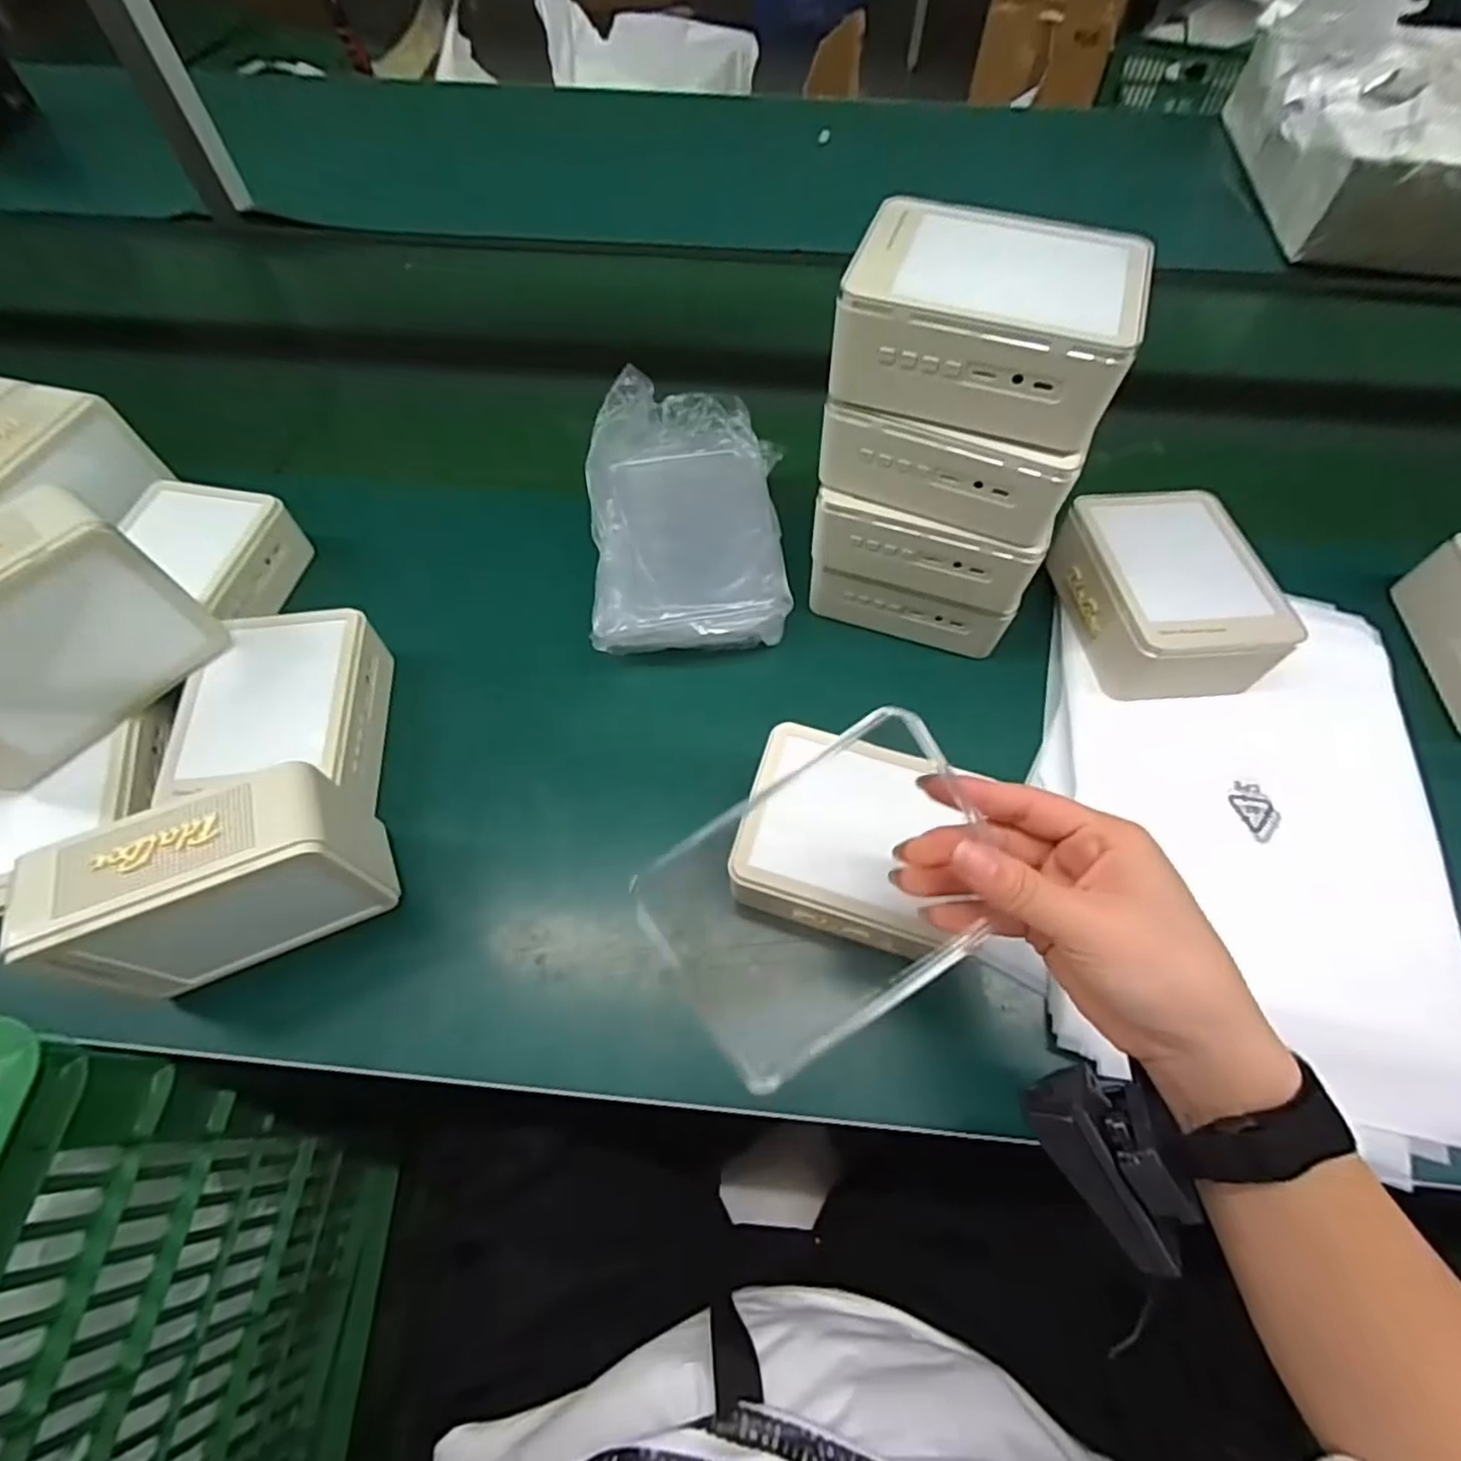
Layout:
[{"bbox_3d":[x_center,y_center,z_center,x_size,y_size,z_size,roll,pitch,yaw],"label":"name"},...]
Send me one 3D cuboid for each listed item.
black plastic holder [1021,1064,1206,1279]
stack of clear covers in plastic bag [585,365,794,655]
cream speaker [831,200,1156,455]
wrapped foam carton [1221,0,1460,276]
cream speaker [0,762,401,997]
[{"bbox_3d":[0.154,0.166,0.264,0.038,0.035,0.072,-29,63,-16],"label":"black plastic holder"},{"bbox_3d":[-0.031,-0.163,0.491,0.139,0.083,0.212,0,66,-5],"label":"stack of clear covers in plastic bag"},{"bbox_3d":[0.132,-0.214,0.359,0.137,0.061,0.099,16,61,9],"label":"cream speaker"},{"bbox_3d":[0.786,-0.696,0.790,0.324,0.123,0.385,12,60,7],"label":"wrapped foam carton"},{"bbox_3d":[-0.269,0.081,0.368,0.135,0.111,0.060,-21,61,-12],"label":"cream speaker"}]

